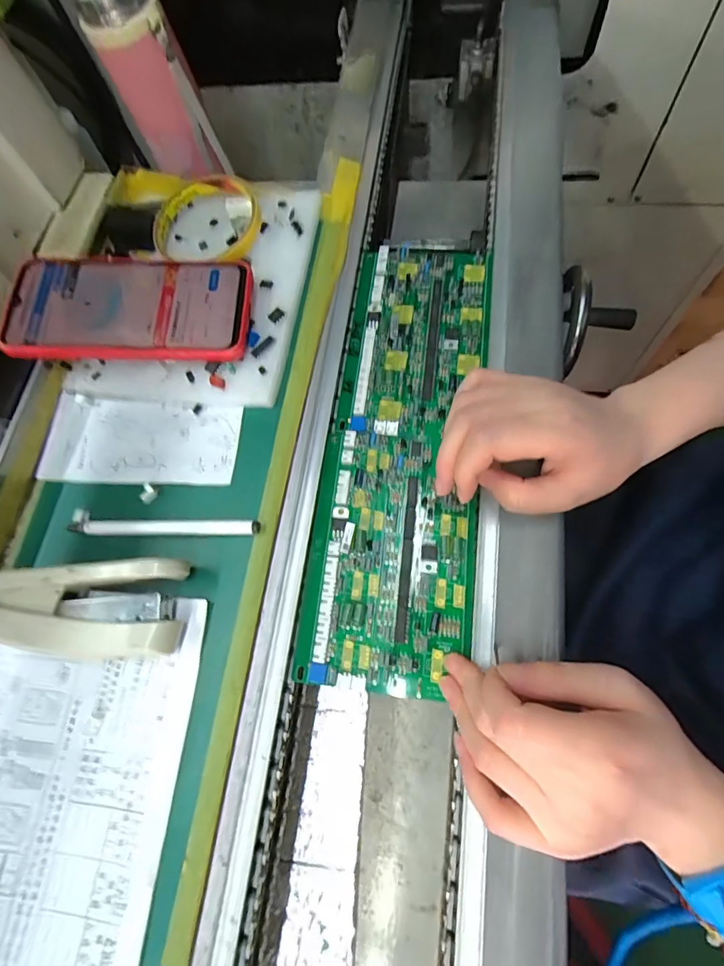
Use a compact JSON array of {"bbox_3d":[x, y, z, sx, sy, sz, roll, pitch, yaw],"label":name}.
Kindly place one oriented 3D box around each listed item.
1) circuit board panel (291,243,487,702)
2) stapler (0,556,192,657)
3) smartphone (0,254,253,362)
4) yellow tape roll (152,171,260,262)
[{"bbox_3d":[0.028,-0.029,0.312,0.096,0.012,0.306,7,71,4],"label":"circuit board panel"},{"bbox_3d":[-0.157,0.069,0.266,0.112,0.025,0.050,-2,69,5],"label":"stapler"},{"bbox_3d":[-0.158,-0.121,0.325,0.160,0.011,0.080,0,71,0],"label":"smartphone"},{"bbox_3d":[-0.121,-0.198,0.361,0.083,0.021,0.083,-1,70,2],"label":"yellow tape roll"}]

